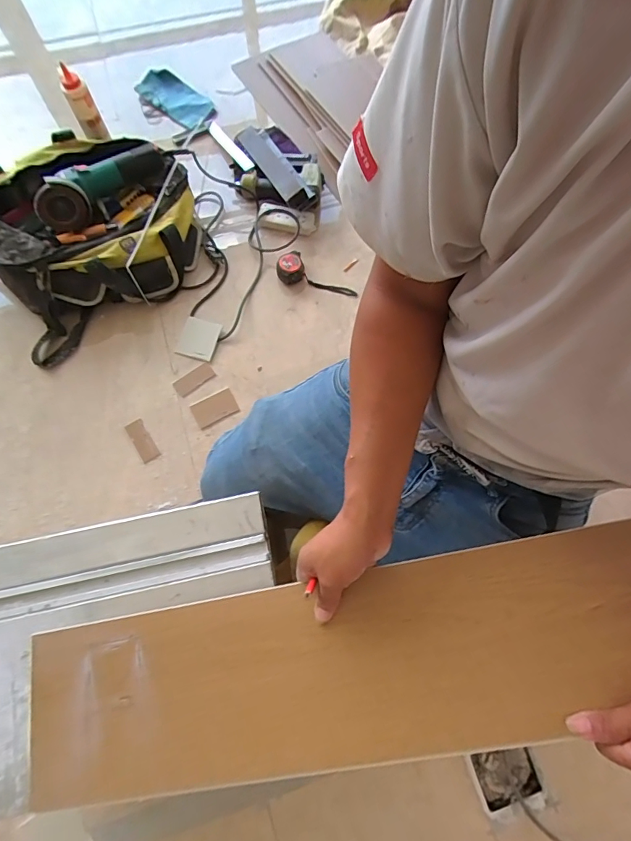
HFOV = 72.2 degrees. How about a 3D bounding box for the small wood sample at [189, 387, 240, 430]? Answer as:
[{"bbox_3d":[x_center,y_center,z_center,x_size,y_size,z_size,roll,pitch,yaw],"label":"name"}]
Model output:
[{"bbox_3d":[-0.215,-0.026,0.922,0.092,0.006,0.059,-28,74,-10],"label":"small wood sample"}]

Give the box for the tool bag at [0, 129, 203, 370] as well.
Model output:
[{"bbox_3d":[-0.500,-0.424,0.968,0.488,0.179,0.380,-33,75,-12],"label":"tool bag"}]

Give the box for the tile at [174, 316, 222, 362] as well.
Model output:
[{"bbox_3d":[-0.262,-0.185,0.969,0.084,0.006,0.098,14,71,3],"label":"tile"}]

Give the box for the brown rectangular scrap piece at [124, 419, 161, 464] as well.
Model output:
[{"bbox_3d":[-0.358,0.041,0.893,0.037,0.009,0.091,-31,75,-11],"label":"brown rectangular scrap piece"}]

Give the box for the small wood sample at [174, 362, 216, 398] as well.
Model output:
[{"bbox_3d":[-0.264,-0.090,0.941,0.088,0.004,0.042,-35,76,-12],"label":"small wood sample"}]

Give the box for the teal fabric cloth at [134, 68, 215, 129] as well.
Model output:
[{"bbox_3d":[-0.392,-0.885,1.190,0.196,0.059,0.130,35,74,10],"label":"teal fabric cloth"}]

